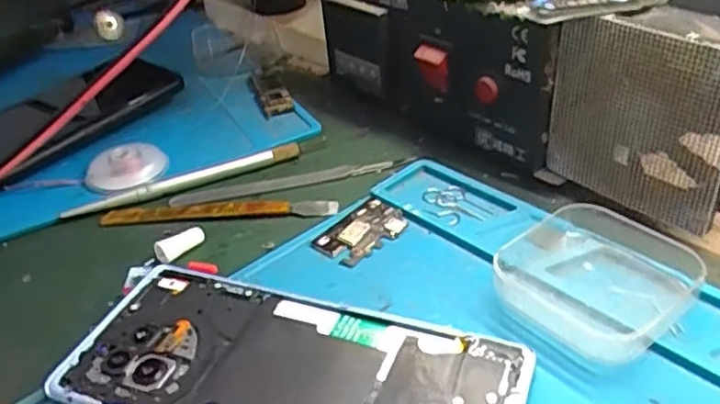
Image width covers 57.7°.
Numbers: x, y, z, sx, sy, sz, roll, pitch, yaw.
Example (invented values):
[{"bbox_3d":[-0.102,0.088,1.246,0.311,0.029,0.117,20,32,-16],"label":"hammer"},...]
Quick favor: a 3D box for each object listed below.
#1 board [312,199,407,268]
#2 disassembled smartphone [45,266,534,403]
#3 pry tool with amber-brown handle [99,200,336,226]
[{"bbox_3d":[0.001,0.014,0.302,0.041,0.004,0.028,-31,41,-30],"label":"board"},{"bbox_3d":[-0.026,0.062,0.232,0.160,0.011,0.069,9,37,21],"label":"disassembled smartphone"},{"bbox_3d":[-0.072,0.004,0.330,0.120,0.006,0.011,-3,35,6],"label":"pry tool with amber-brown handle"}]

